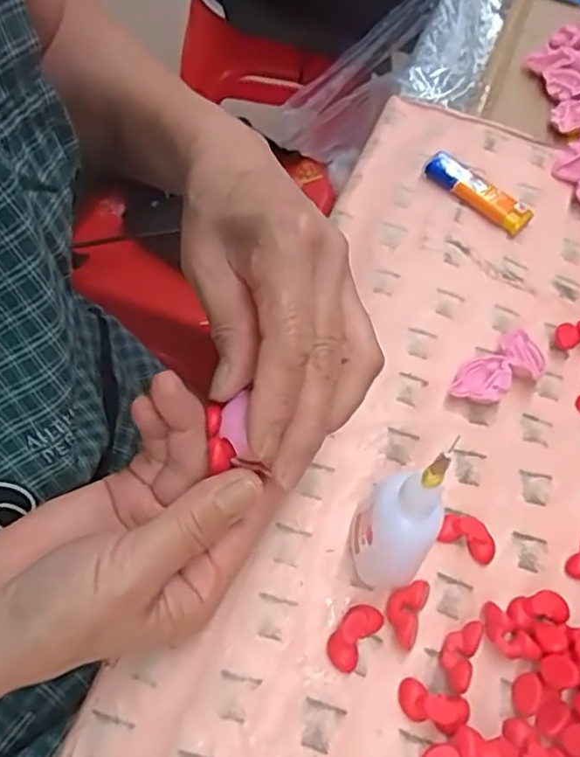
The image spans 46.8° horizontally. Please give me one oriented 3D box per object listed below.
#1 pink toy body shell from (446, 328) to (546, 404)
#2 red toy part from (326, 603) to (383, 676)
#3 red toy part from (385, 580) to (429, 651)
[{"bbox_3d":[0.119,-0.005,0.382,0.064,0.016,0.031,-33,70,-25],"label":"pink toy body shell"},{"bbox_3d":[0.029,0.115,0.301,0.016,0.014,0.031,36,61,12],"label":"red toy part"},{"bbox_3d":[0.053,0.108,0.310,0.016,0.015,0.030,21,59,3],"label":"red toy part"}]

